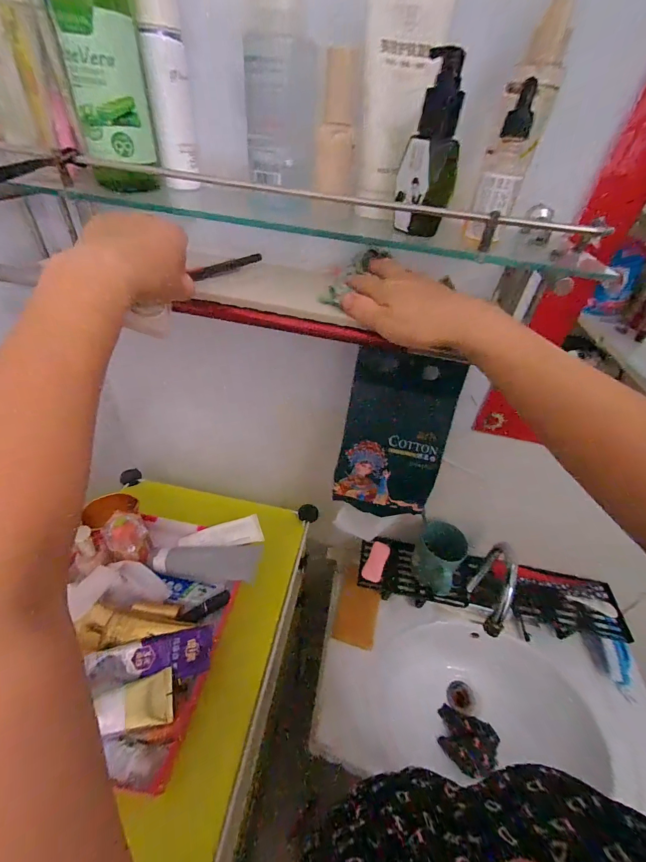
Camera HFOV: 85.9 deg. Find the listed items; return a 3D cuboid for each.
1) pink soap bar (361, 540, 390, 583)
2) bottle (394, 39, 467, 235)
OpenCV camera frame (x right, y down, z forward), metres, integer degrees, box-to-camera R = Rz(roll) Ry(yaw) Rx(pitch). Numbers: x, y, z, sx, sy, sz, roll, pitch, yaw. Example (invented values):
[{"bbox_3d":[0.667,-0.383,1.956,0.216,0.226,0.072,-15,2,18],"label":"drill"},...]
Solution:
[{"bbox_3d":[0.106,0.261,0.692,0.036,0.022,0.081,21,42,15],"label":"pink soap bar"},{"bbox_3d":[0.088,-0.225,0.281,0.030,0.113,0.038,-15,46,-25],"label":"bottle"}]

